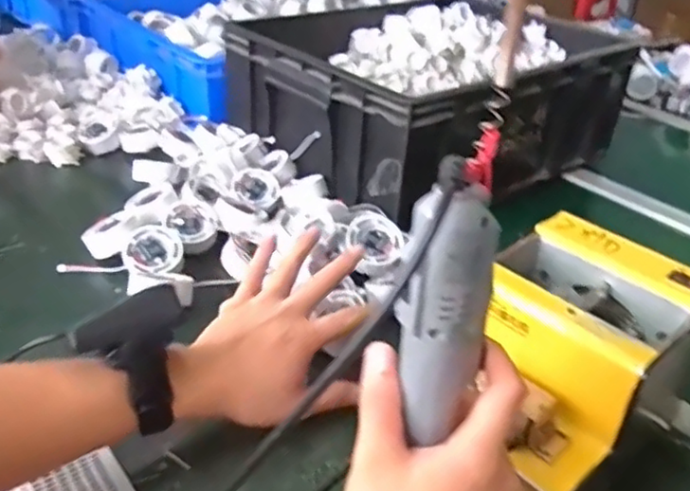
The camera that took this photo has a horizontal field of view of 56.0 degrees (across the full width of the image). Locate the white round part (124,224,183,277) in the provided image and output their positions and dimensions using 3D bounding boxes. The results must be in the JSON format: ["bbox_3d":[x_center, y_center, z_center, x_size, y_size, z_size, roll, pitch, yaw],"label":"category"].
[{"bbox_3d":[-0.188,0.005,0.638,0.053,0.016,0.053,5,64,-10],"label":"white round part"}]

